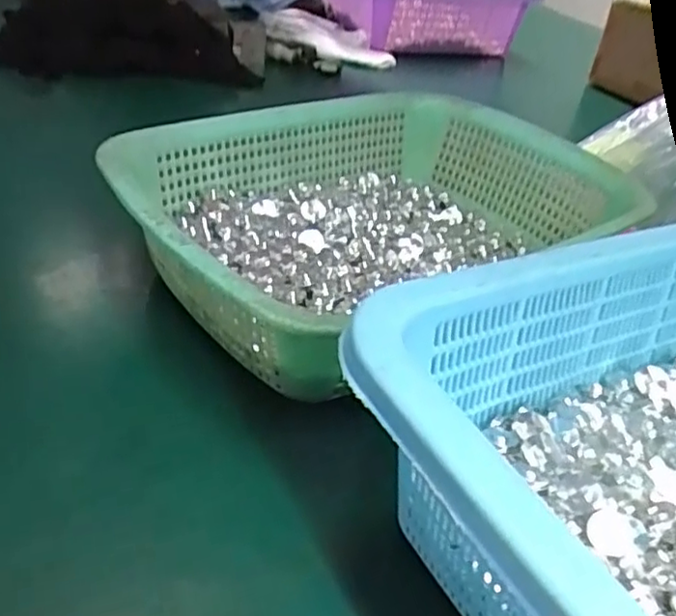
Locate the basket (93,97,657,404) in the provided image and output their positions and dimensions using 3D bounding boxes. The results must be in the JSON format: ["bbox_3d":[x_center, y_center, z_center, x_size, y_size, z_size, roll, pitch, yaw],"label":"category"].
[{"bbox_3d":[0.023,-0.060,0.416,0.299,0.075,0.217,-20,44,-35],"label":"basket"}]

